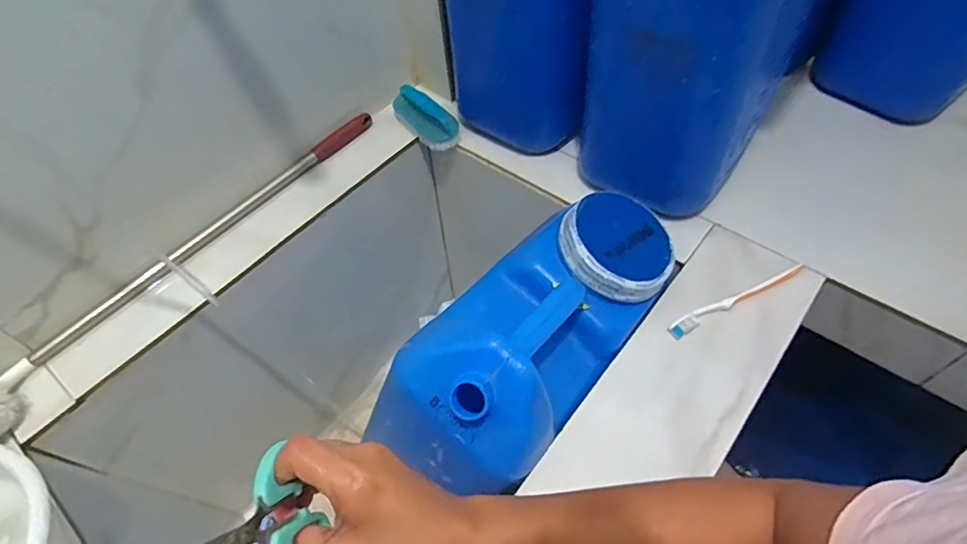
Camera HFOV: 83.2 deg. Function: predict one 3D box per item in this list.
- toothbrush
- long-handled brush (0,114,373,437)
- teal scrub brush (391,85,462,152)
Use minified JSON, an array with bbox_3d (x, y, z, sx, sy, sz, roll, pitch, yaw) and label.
[{"bbox_3d":[0.272,0.026,0.579,0.169,0.012,0.017,-23,56,-12],"label":"toothbrush"},{"bbox_3d":[-0.338,-0.034,0.636,0.082,0.075,0.586,31,62,24],"label":"long-handled brush"},{"bbox_3d":[-0.081,-0.220,0.768,0.053,0.043,0.123,-37,60,-21],"label":"teal scrub brush"}]

